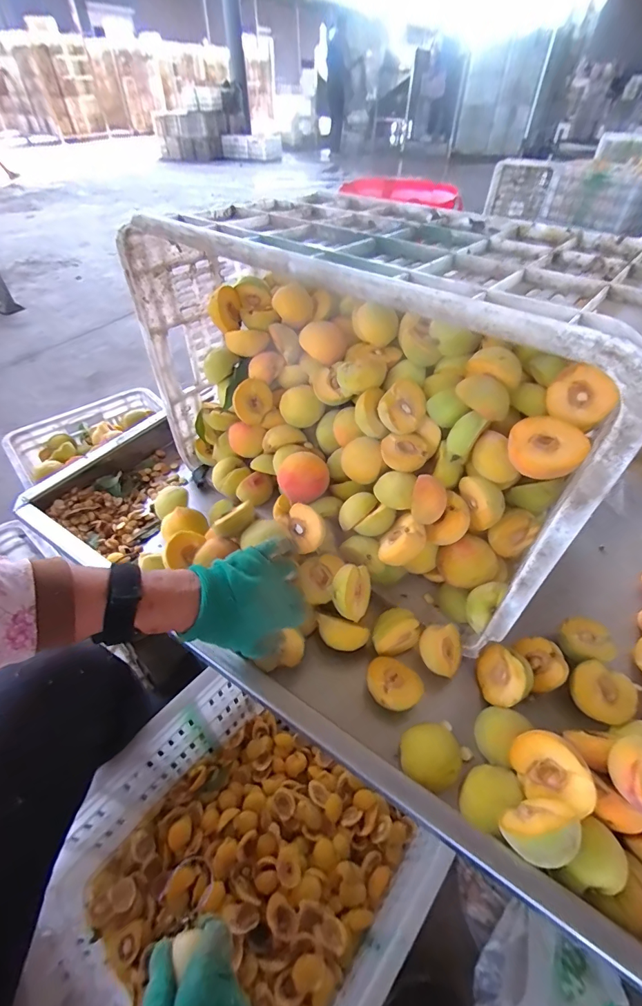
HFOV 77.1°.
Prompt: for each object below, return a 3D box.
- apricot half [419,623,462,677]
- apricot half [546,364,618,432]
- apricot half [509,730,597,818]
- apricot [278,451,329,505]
[{"bbox_3d":[0.128,0.157,0.436,0.043,0.028,0.051,10,78,8],"label":"apricot half"},{"bbox_3d":[0.256,-0.102,0.394,0.028,0.051,0.057,1,38,-50],"label":"apricot half"},{"bbox_3d":[0.197,0.224,0.343,0.025,0.059,0.055,18,64,-41],"label":"apricot half"},{"bbox_3d":[-0.022,-0.026,0.521,0.062,0.060,0.061,-2,46,-1],"label":"apricot"}]

